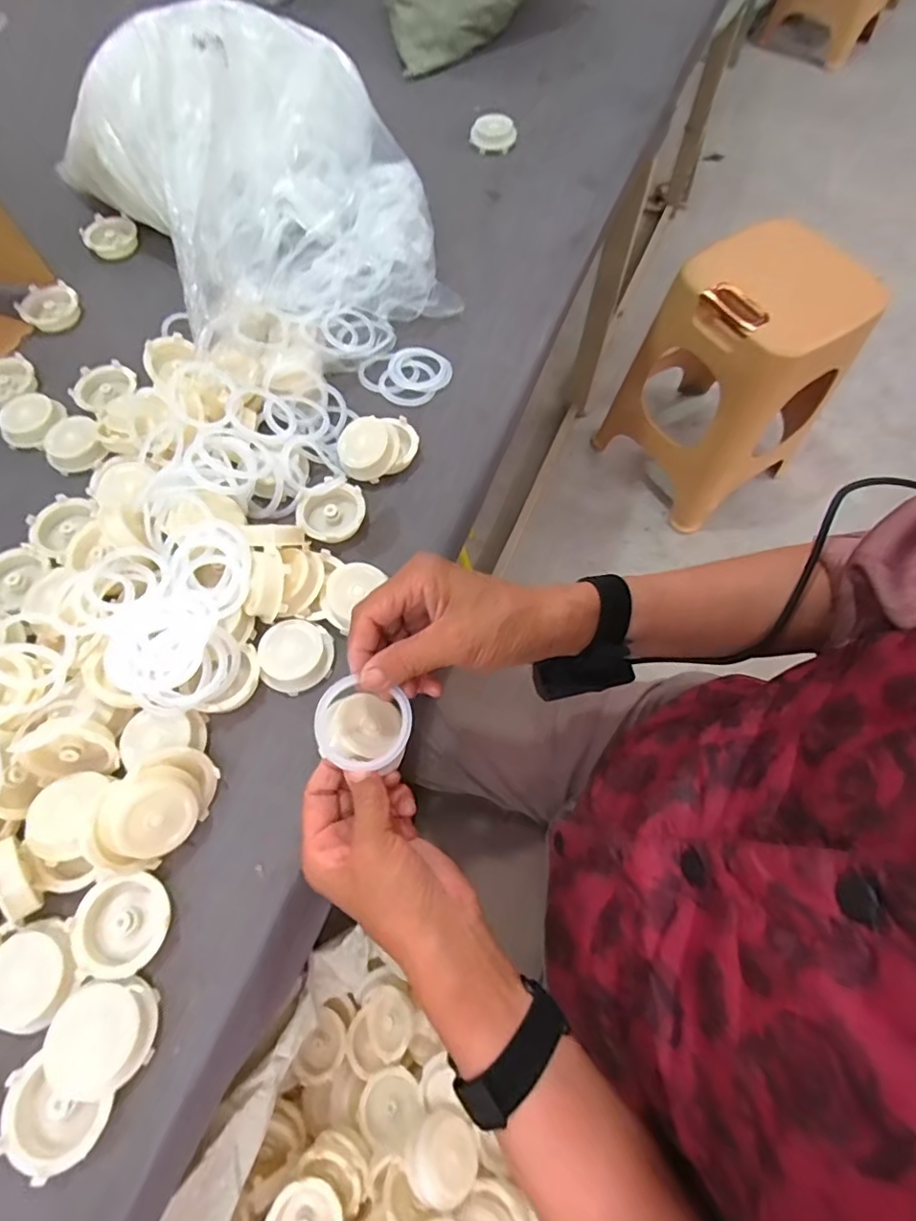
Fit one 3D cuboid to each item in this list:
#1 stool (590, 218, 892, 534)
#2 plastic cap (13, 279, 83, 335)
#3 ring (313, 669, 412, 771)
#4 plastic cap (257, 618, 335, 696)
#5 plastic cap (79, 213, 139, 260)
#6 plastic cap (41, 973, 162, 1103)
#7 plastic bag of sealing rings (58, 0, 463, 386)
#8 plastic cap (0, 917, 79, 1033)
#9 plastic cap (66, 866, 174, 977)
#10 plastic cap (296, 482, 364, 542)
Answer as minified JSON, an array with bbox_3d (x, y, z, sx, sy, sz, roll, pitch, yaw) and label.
[{"bbox_3d":[0.558,-0.462,1.154,0.319,0.513,0.300,-28,69,-13],"label":"stool"},{"bbox_3d":[-0.435,-0.323,0.587,0.058,0.011,0.066,-20,67,-9],"label":"plastic cap"},{"bbox_3d":[-0.057,0.069,0.329,0.058,0.006,0.049,19,76,-19],"label":"ring"},{"bbox_3d":[-0.123,0.034,0.422,0.052,0.019,0.052,0,66,0],"label":"plastic cap"},{"bbox_3d":[-0.405,-0.439,0.648,0.058,0.019,0.058,-36,71,-15],"label":"plastic cap"},{"bbox_3d":[-0.207,0.246,0.321,0.055,0.021,0.055,0,66,0],"label":"plastic cap"},{"bbox_3d":[-0.185,-0.431,0.564,0.299,0.135,0.395,-29,69,-13],"label":"plastic bag of sealing rings"},{"bbox_3d":[-0.257,0.220,0.333,0.046,0.017,0.053,-31,69,-13],"label":"plastic cap"},{"bbox_3d":[-0.212,0.196,0.347,0.057,0.016,0.057,0,66,0],"label":"plastic cap"},{"bbox_3d":[-0.109,-0.085,0.475,0.056,0.014,0.056,0,66,0],"label":"plastic cap"}]

